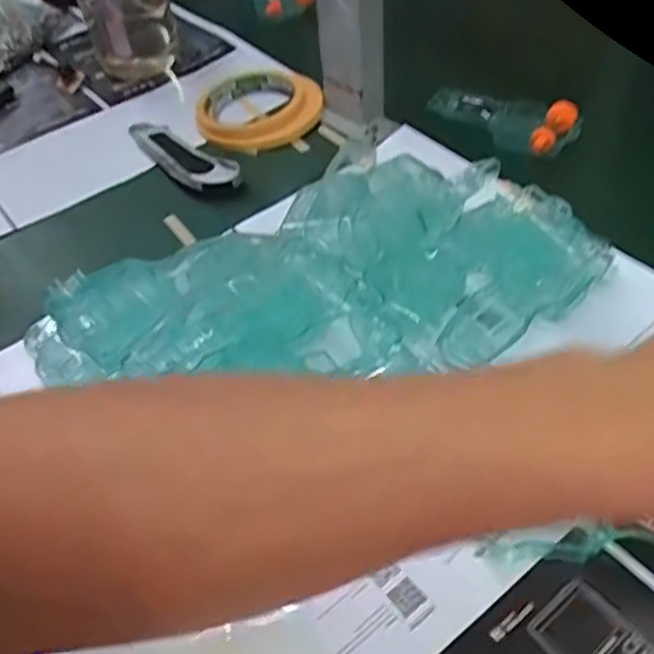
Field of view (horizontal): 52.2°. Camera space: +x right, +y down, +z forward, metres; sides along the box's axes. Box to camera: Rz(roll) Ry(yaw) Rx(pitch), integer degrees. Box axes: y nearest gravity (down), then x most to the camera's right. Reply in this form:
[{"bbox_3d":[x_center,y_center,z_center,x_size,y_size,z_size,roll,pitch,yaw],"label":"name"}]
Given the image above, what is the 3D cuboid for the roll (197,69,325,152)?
[{"bbox_3d":[-0.059,-0.197,0.591,0.109,0.021,0.106,-2,47,2],"label":"roll"}]

